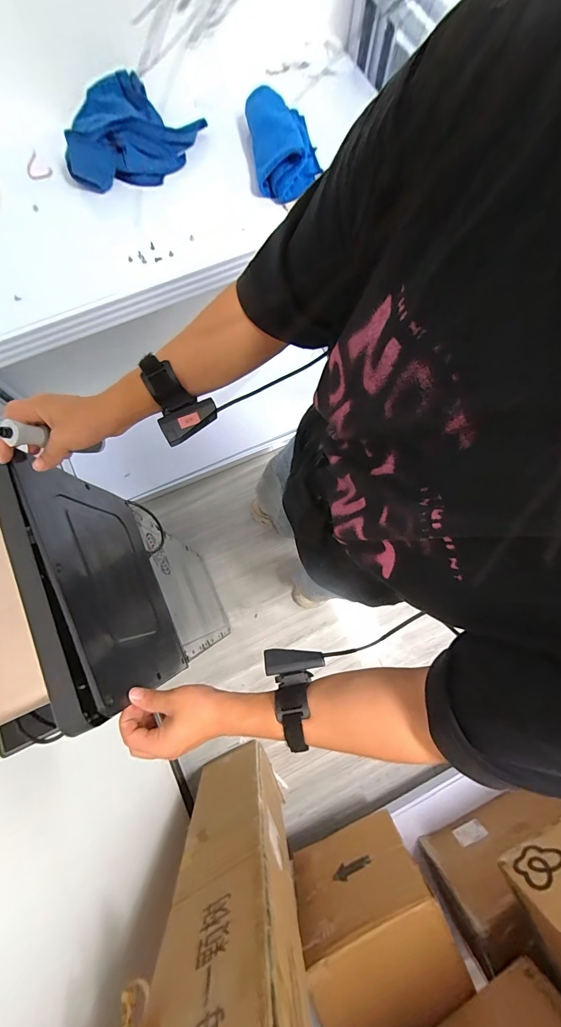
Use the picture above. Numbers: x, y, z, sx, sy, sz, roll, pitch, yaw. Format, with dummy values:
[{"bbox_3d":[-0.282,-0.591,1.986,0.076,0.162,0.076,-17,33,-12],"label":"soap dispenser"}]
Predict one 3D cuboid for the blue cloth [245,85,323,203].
[{"bbox_3d":[0.004,-0.663,0.640,0.109,0.062,0.192,-8,74,-5],"label":"blue cloth"}]

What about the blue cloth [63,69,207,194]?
[{"bbox_3d":[-0.260,-0.691,0.643,0.242,0.063,0.194,-12,74,-6],"label":"blue cloth"}]

